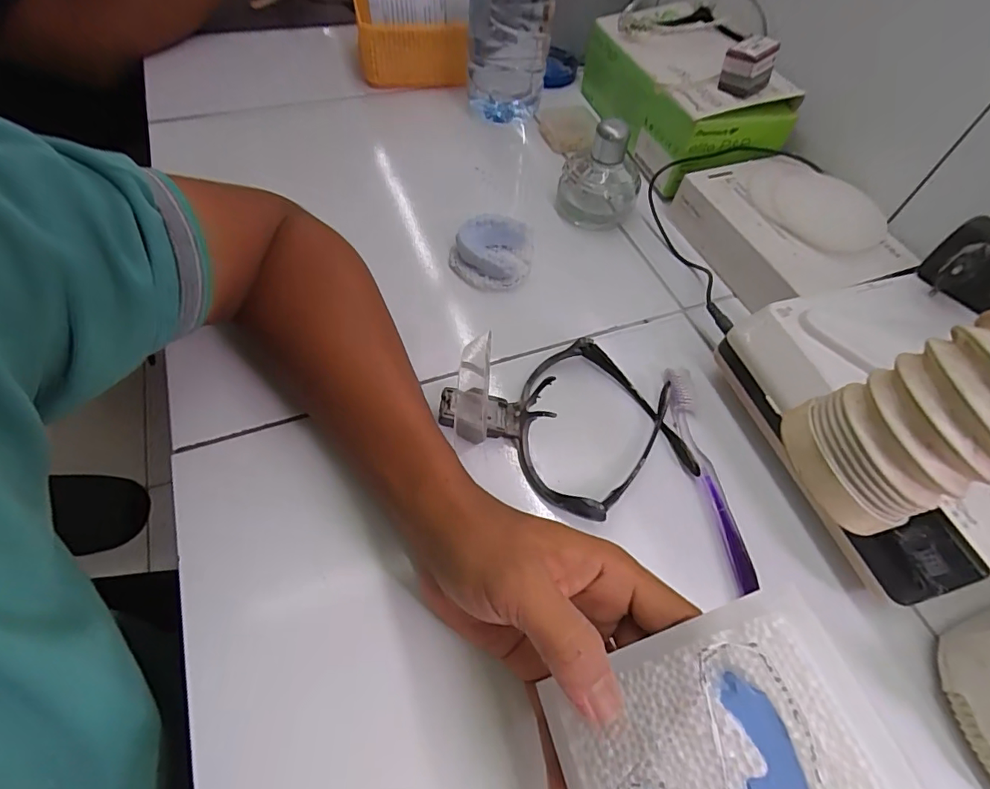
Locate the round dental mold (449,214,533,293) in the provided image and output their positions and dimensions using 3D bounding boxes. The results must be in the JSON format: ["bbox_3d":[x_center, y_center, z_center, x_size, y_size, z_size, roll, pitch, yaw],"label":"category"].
[{"bbox_3d":[-0.002,-0.122,0.437,0.067,0.026,0.066,3,56,-4],"label":"round dental mold"}]

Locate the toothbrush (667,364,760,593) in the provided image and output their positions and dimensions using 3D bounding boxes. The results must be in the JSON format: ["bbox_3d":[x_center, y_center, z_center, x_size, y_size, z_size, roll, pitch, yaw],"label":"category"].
[{"bbox_3d":[0.142,0.050,0.343,0.023,0.012,0.158,-1,57,-6],"label":"toothbrush"}]

